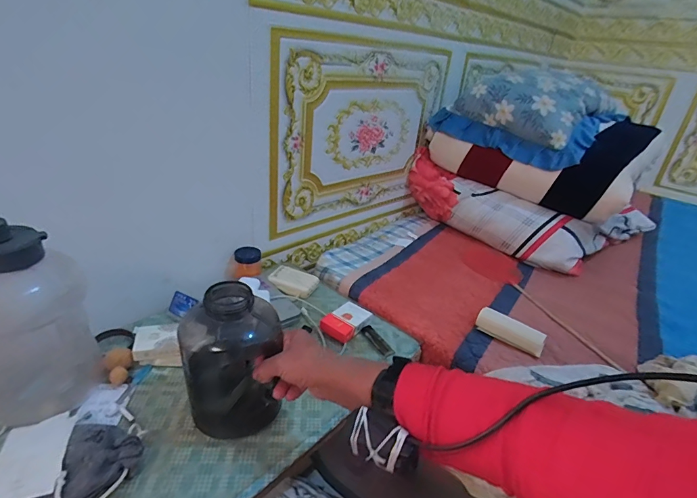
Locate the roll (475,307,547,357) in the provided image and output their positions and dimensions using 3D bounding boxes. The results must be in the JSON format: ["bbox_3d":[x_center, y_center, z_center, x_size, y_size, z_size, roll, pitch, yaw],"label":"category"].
[{"bbox_3d":[0.313,0.158,0.766,0.125,0.034,0.042,23,31,30],"label":"roll"}]

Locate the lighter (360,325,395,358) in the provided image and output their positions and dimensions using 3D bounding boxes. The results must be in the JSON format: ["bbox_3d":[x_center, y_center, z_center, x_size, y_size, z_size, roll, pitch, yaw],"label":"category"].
[{"bbox_3d":[0.053,0.168,0.718,0.026,0.009,0.080,-12,32,-32],"label":"lighter"}]

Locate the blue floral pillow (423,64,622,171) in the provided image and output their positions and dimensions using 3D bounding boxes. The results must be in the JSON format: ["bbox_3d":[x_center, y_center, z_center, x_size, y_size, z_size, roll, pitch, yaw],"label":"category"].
[{"bbox_3d":[0.542,-0.406,1.152,0.447,0.208,0.396,-19,36,-40],"label":"blue floral pillow"}]

